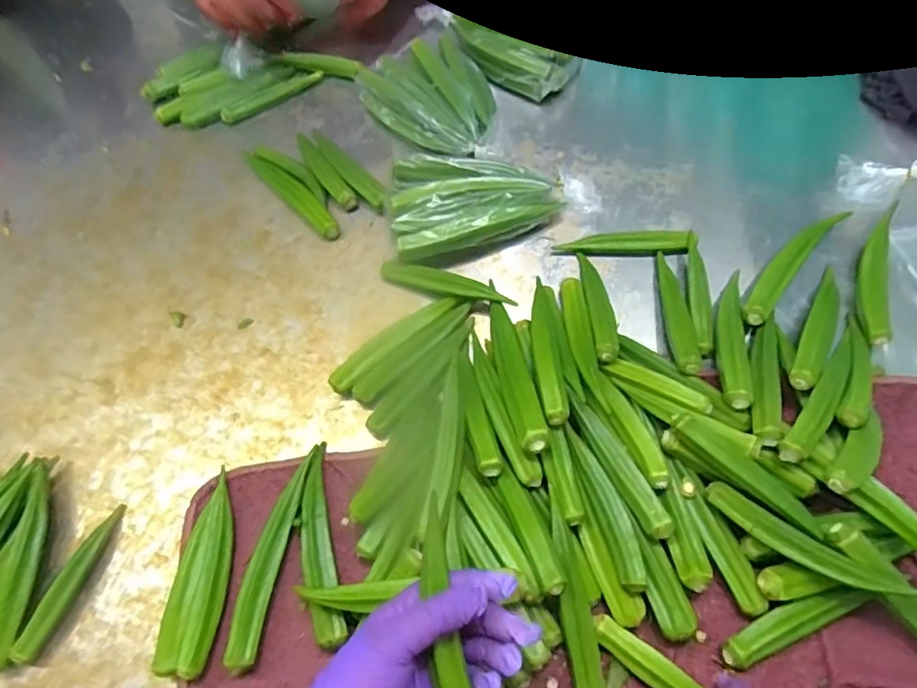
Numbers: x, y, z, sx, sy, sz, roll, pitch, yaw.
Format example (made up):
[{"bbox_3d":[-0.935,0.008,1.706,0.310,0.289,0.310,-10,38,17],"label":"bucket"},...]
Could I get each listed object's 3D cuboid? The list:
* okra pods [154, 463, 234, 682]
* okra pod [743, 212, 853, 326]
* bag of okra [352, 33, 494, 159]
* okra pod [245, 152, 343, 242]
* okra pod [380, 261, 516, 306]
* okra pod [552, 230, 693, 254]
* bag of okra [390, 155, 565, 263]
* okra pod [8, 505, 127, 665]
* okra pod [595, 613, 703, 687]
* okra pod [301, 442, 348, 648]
[{"bbox_3d":[-0.198,0.177,0.441,0.041,0.021,0.143,3,63,5],"label":"okra pods"},{"bbox_3d":[0.308,-0.073,0.524,0.026,0.020,0.159,38,71,20],"label":"okra pod"},{"bbox_3d":[-0.026,-0.276,0.640,0.121,0.044,0.166,-31,65,-12],"label":"bag of okra"},{"bbox_3d":[-0.181,-0.164,0.611,0.025,0.014,0.160,-41,68,-17],"label":"okra pod"},{"bbox_3d":[-0.012,-0.055,0.531,0.130,0.023,0.020,14,64,11],"label":"okra pod"},{"bbox_3d":[0.158,-0.097,0.543,0.120,0.020,0.019,2,63,5],"label":"okra pod"},{"bbox_3d":[0.017,-0.139,0.568,0.176,0.046,0.110,-10,62,-2],"label":"bag of okra"},{"bbox_3d":[-0.307,0.187,0.447,0.019,0.019,0.118,14,64,10],"label":"okra pod"},{"bbox_3d":[0.136,0.221,0.378,0.099,0.013,0.020,33,69,21],"label":"okra pod"},{"bbox_3d":[-0.109,0.152,0.441,0.026,0.016,0.151,-12,62,-3],"label":"okra pod"}]

